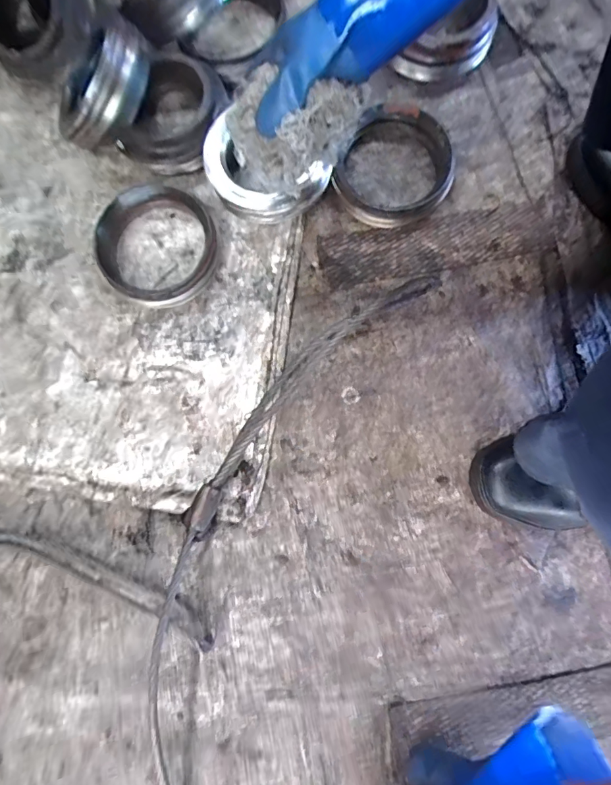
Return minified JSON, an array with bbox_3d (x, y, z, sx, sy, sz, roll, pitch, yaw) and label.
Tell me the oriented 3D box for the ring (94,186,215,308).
[{"bbox_3d":[-0.193,-0.192,0.571,0.150,0.042,0.162,-27,80,-4],"label":"ring"}]

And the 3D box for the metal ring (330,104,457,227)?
[{"bbox_3d":[0.118,-0.293,0.569,0.159,0.044,0.141,-37,81,-5],"label":"metal ring"}]

